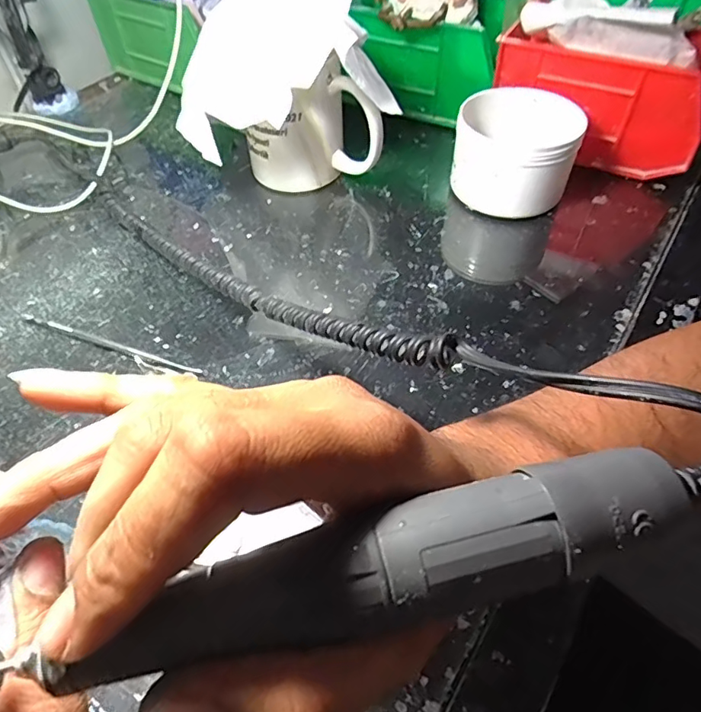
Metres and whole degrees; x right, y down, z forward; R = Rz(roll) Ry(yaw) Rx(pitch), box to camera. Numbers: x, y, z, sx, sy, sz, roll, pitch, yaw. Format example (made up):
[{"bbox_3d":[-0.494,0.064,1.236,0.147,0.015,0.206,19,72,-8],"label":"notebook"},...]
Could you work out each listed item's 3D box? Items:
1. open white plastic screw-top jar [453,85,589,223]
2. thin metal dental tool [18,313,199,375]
[{"bbox_3d":[0.131,-0.162,0.414,0.090,0.065,0.100,18,53,14],"label":"open white plastic screw-top jar"},{"bbox_3d":[-0.157,-0.008,0.335,0.137,0.005,0.007,17,53,14],"label":"thin metal dental tool"}]

